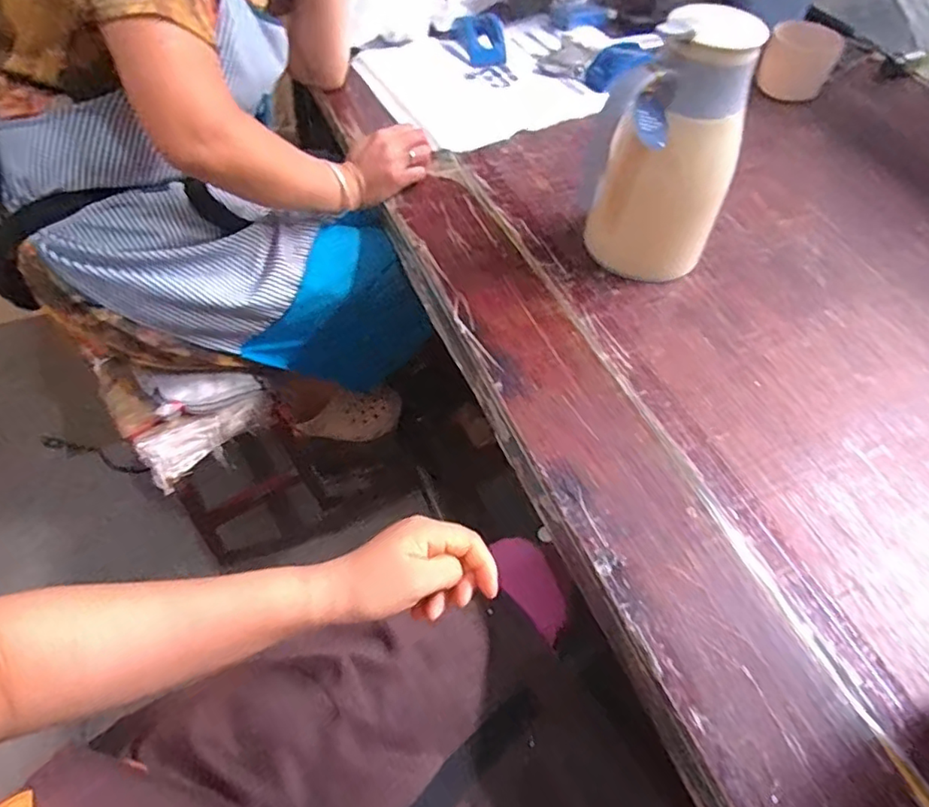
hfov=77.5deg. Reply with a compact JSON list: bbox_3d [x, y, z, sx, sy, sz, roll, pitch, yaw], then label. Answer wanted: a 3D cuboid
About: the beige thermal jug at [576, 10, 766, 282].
[{"bbox_3d":[0.206,-0.262,0.612,0.145,0.251,0.124,12,56,5],"label":"beige thermal jug"}]

